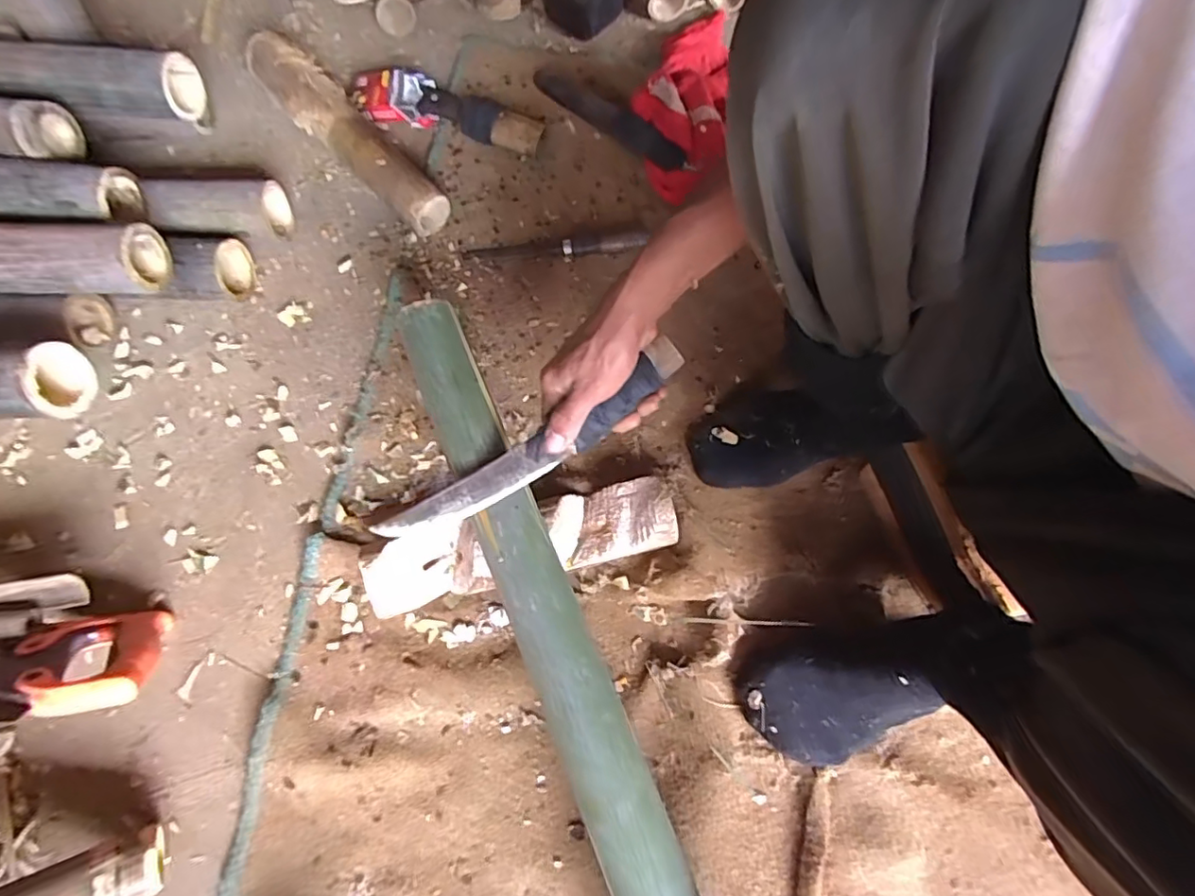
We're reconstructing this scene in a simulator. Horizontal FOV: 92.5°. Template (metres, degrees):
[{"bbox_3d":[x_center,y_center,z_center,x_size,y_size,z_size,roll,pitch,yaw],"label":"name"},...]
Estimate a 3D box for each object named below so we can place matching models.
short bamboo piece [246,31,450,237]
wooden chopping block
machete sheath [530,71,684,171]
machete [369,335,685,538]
[{"bbox_3d":[-0.321,-0.405,0.731,0.076,0.074,0.353,-41,76,-14],"label":"short bamboo piece"},{"bbox_3d":[-0.074,0.095,0.572,0.299,0.058,0.073,-13,71,-6],"label":"wooden chopping block"},{"bbox_3d":[0.013,-0.448,0.766,0.261,0.022,0.042,41,75,12],"label":"machete sheath"},{"bbox_3d":[-0.055,0.003,0.498,0.297,0.026,0.038,-32,74,5],"label":"machete"}]

